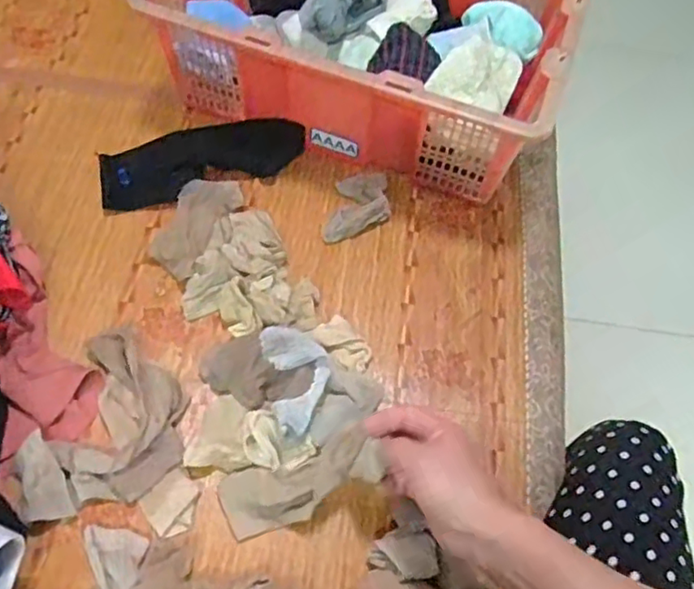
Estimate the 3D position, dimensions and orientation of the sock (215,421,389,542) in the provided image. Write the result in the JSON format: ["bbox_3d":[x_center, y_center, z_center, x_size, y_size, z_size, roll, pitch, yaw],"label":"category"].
[{"bbox_3d":[-0.038,0.164,0.556,0.164,0.032,0.057,-31,60,23],"label":"sock"}]

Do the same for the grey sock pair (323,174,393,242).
[{"bbox_3d":[0.011,-0.106,0.746,0.077,0.016,0.091,0,61,-5],"label":"grey sock pair"}]

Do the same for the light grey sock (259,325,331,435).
[{"bbox_3d":[-0.046,0.084,0.612,0.059,0.052,0.106,-9,62,-9],"label":"light grey sock"}]

